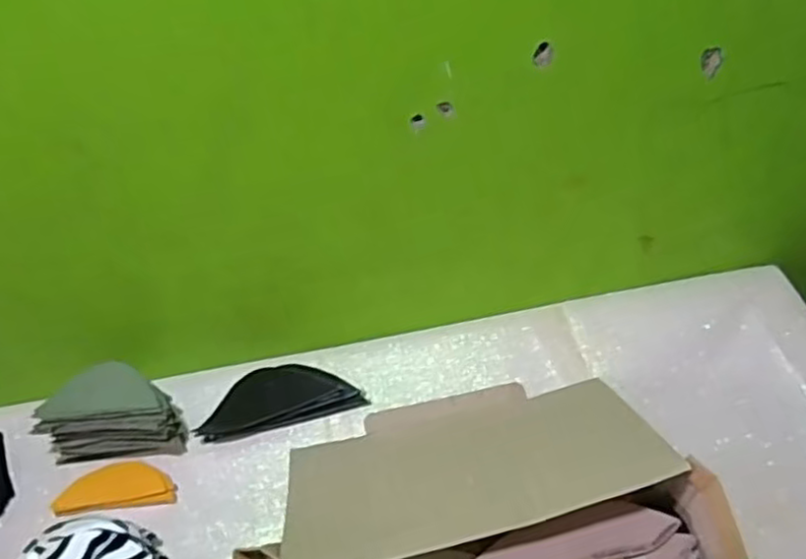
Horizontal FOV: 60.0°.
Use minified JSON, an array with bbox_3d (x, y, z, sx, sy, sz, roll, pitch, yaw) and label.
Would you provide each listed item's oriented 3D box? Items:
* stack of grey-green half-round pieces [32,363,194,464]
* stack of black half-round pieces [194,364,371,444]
[{"bbox_3d":[-0.285,0.130,0.682,0.131,0.082,0.058,-5,45,1],"label":"stack of grey-green half-round pieces"},{"bbox_3d":[-0.124,0.120,0.717,0.161,0.024,0.067,-10,45,-4],"label":"stack of black half-round pieces"}]

